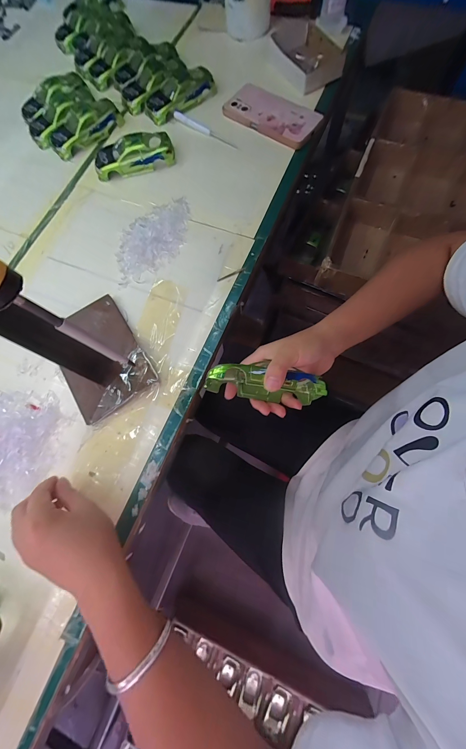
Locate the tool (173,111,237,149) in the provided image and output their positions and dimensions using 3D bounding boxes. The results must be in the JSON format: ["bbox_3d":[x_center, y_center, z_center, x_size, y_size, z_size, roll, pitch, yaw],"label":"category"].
[{"bbox_3d":[-0.048,-0.413,0.460,0.128,0.008,0.014,34,78,13],"label":"tool"}]

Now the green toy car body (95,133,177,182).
[{"bbox_3d":[-0.160,-0.356,0.440,0.126,0.039,0.052,-14,73,0],"label":"green toy car body"}]

